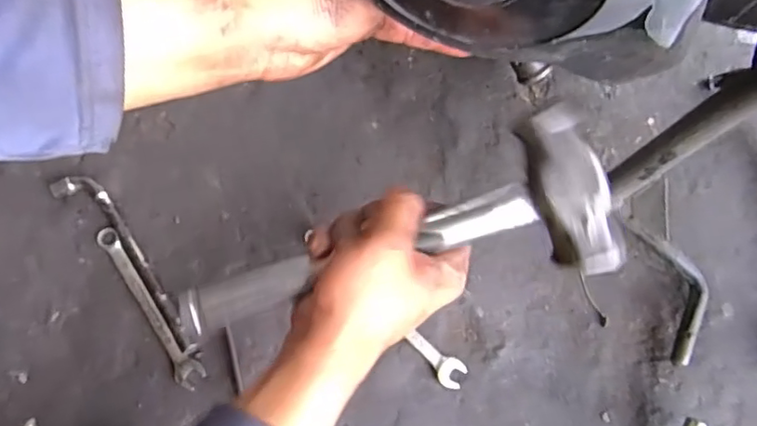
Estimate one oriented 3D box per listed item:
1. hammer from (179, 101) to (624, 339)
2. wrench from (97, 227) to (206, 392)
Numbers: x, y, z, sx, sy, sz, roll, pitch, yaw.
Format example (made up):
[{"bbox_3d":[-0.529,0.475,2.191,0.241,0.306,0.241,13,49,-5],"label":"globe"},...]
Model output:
[{"bbox_3d":[0.003,0.015,0.338,0.260,0.039,0.091,-16,76,5],"label":"hammer"},{"bbox_3d":[-0.173,0.069,0.436,0.019,0.010,0.138,-34,79,-9],"label":"wrench"}]

